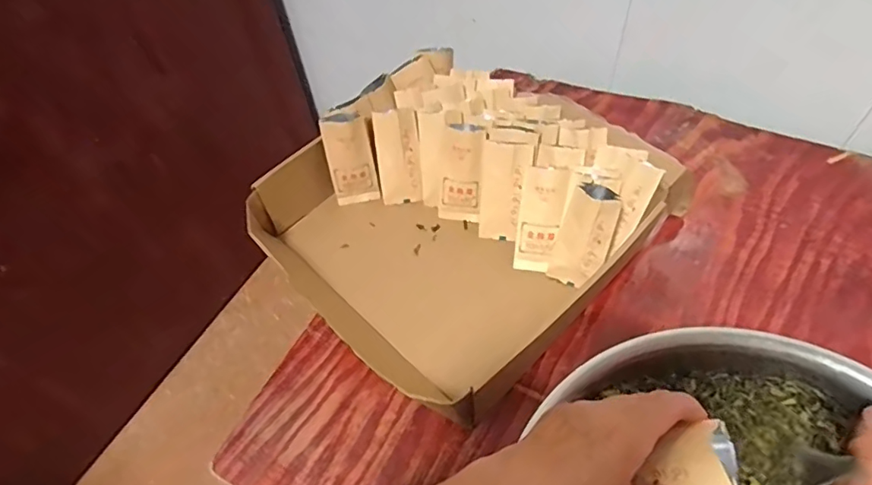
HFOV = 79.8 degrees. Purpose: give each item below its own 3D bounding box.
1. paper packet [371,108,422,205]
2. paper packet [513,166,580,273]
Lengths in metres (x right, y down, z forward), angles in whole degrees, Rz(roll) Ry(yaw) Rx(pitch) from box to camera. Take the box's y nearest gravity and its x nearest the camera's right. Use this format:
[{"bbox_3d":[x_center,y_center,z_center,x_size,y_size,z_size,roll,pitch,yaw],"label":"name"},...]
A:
[{"bbox_3d":[-0.043,-0.096,0.594,0.050,0.105,0.009,-2,23,3],"label":"paper packet"},{"bbox_3d":[0.107,-0.022,0.533,0.047,0.108,0.015,20,20,18],"label":"paper packet"}]

